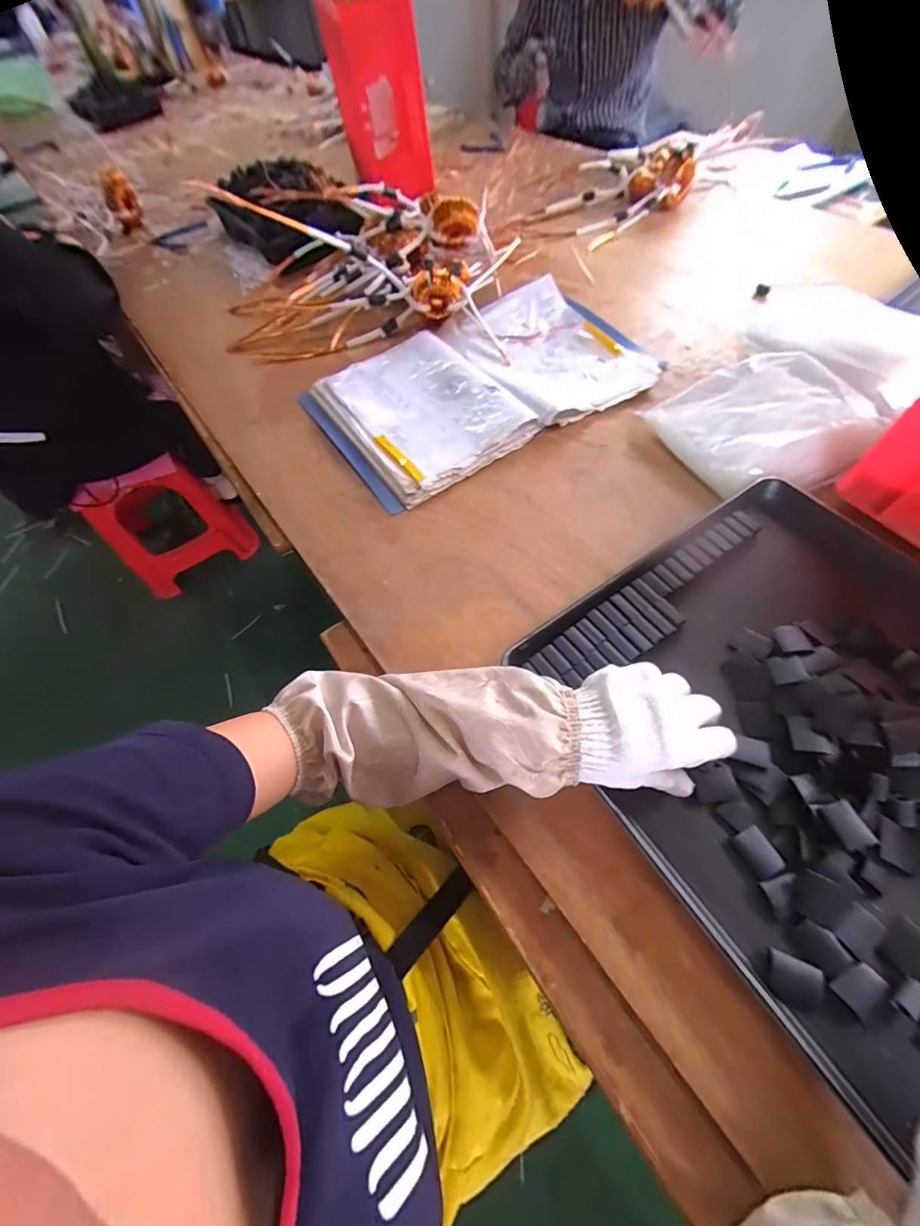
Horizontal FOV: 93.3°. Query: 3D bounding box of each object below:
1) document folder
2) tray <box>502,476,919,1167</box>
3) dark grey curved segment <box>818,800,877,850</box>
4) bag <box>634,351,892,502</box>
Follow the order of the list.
[{"bbox_3d":[0.023,-0.353,0.651,0.462,0.032,0.313,-28,62,-12],"label":"document folder"},{"bbox_3d":[0.366,0.150,0.333,0.396,0.043,0.588,-31,62,-13],"label":"tray"},{"bbox_3d":[0.294,0.162,0.330,0.021,0.011,0.031,-15,60,-4],"label":"dark grey curved segment"},{"bbox_3d":[0.370,-0.233,0.534,0.198,0.070,0.193,-23,61,-9],"label":"bag"}]

